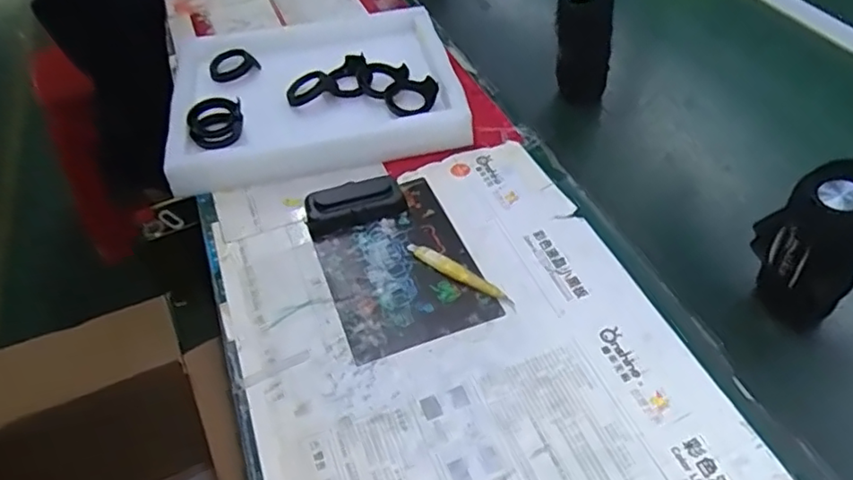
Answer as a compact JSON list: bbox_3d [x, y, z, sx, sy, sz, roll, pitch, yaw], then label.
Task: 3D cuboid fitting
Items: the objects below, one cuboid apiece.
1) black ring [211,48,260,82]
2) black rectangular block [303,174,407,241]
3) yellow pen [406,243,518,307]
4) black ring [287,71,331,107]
[{"bbox_3d":[-0.264,-0.236,0.839,0.049,0.013,0.062,43,70,12],"label":"black ring"},{"bbox_3d":[-0.078,-0.041,0.671,0.106,0.028,0.049,-15,48,-11],"label":"black rectangular block"},{"bbox_3d":[0.030,0.031,0.604,0.123,0.010,0.017,32,56,29],"label":"yellow pen"},{"bbox_3d":[-0.146,-0.193,0.783,0.049,0.015,0.068,27,61,31],"label":"black ring"}]

